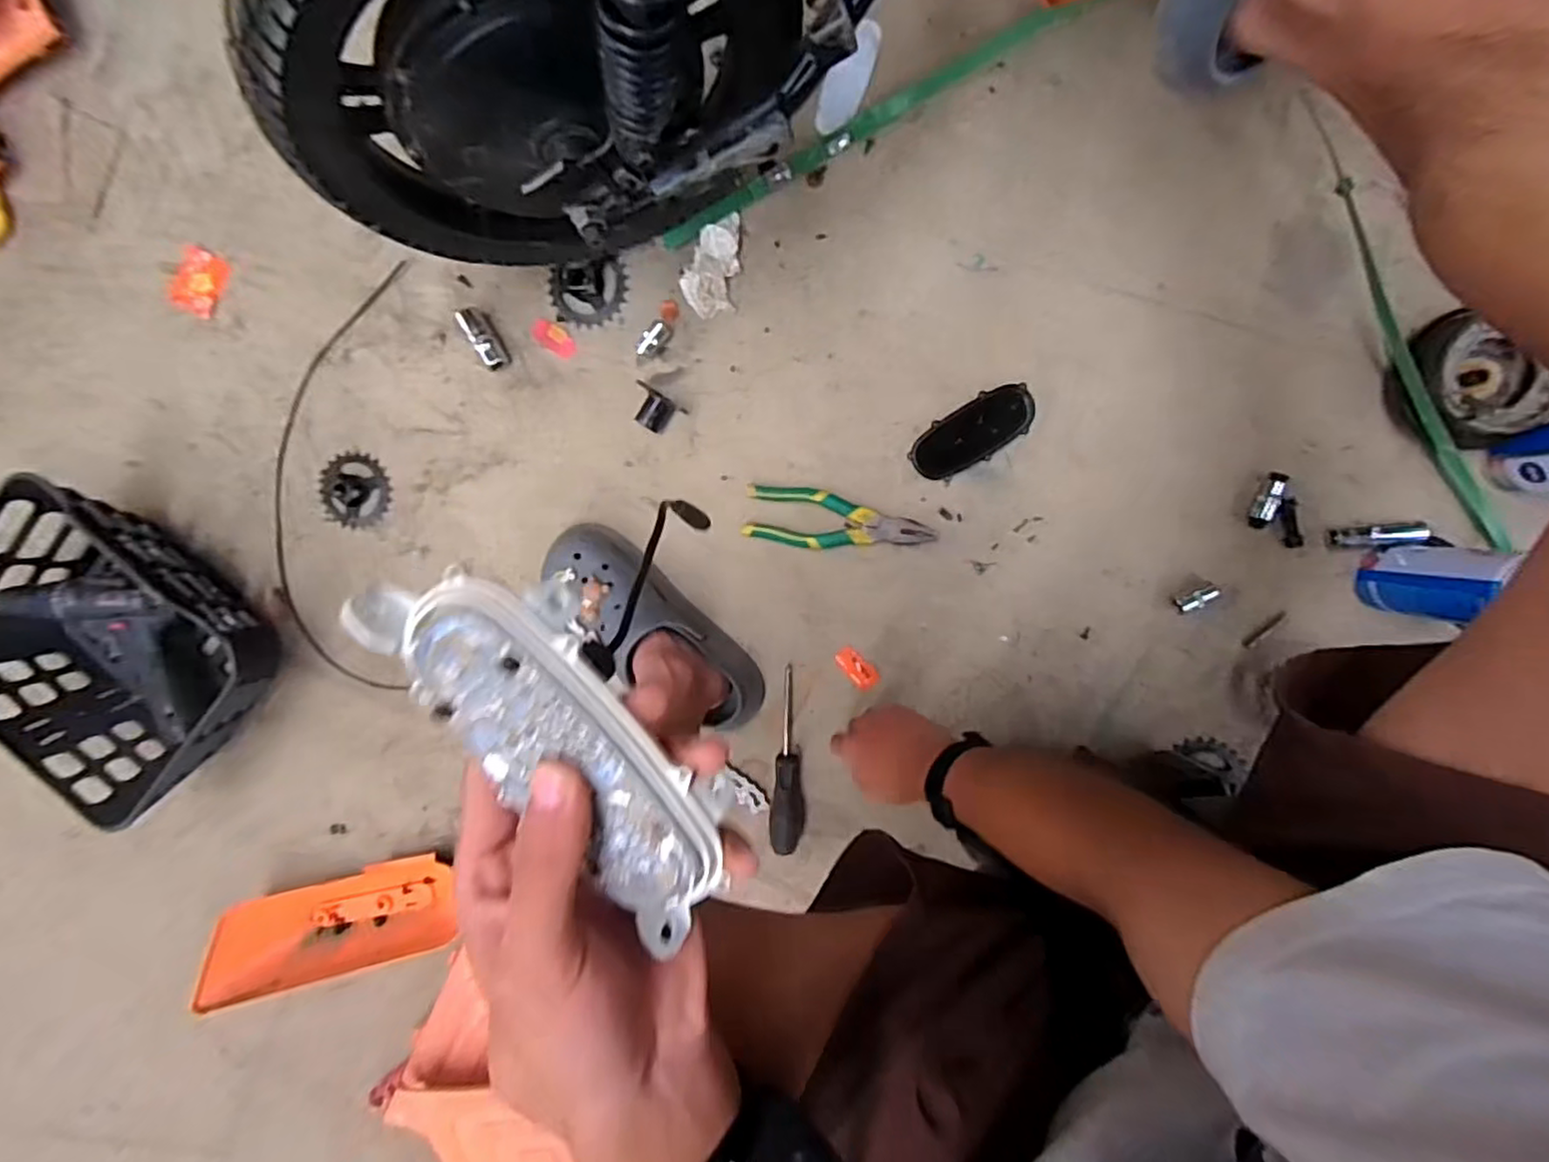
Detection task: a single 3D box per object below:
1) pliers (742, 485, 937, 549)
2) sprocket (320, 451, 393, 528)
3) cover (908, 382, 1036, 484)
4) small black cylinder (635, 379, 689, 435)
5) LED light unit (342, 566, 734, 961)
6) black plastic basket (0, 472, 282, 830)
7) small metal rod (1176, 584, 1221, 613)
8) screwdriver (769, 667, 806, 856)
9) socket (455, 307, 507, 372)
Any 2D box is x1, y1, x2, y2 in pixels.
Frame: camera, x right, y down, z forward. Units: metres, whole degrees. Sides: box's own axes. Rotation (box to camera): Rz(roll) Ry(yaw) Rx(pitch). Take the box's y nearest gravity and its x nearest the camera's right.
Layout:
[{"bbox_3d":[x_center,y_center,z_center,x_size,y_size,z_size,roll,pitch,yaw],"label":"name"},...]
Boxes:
[{"bbox_3d":[0.067,-0.059,0.709,0.193,0.022,0.059,12,96,5],"label":"pliers"},{"bbox_3d":[-0.477,-0.104,0.774,0.079,0.014,0.083,-2,95,6],"label":"sprocket"},{"bbox_3d":[0.202,-0.150,0.692,0.127,0.014,0.056,-32,91,8],"label":"cover"},{"bbox_3d":[-0.128,-0.180,0.718,0.059,0.024,0.038,34,98,2],"label":"small black cylinder"},{"bbox_3d":[-0.064,0.052,0.215,0.054,0.021,0.148,-39,98,8],"label":"LED light unit"},{"bbox_3d":[-0.735,0.061,0.755,0.273,0.136,0.329,-44,90,8],"label":"black plastic basket"},{"bbox_3d":[0.423,0.017,0.678,0.041,0.020,0.017,-26,92,8],"label":"small metal rod"},{"bbox_3d":[0.014,0.195,0.732,0.036,0.029,0.194,1,95,6],"label":"screwdriver"},{"bbox_3d":[-0.314,-0.261,0.735,0.026,0.029,0.068,-31,91,8],"label":"socket"}]

